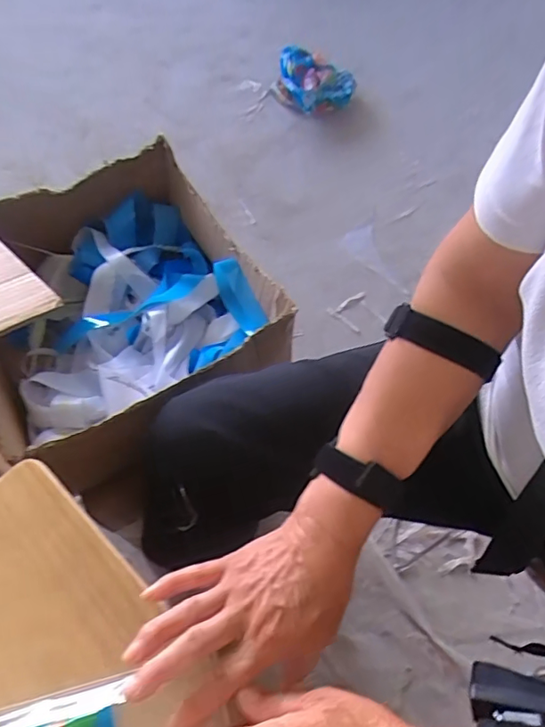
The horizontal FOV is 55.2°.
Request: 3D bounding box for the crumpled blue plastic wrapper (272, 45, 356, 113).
[{"bbox_3d":[0.112,-0.788,1.446,0.228,0.101,0.217,1,59,1],"label":"crumpled blue plastic wrapper"}]

